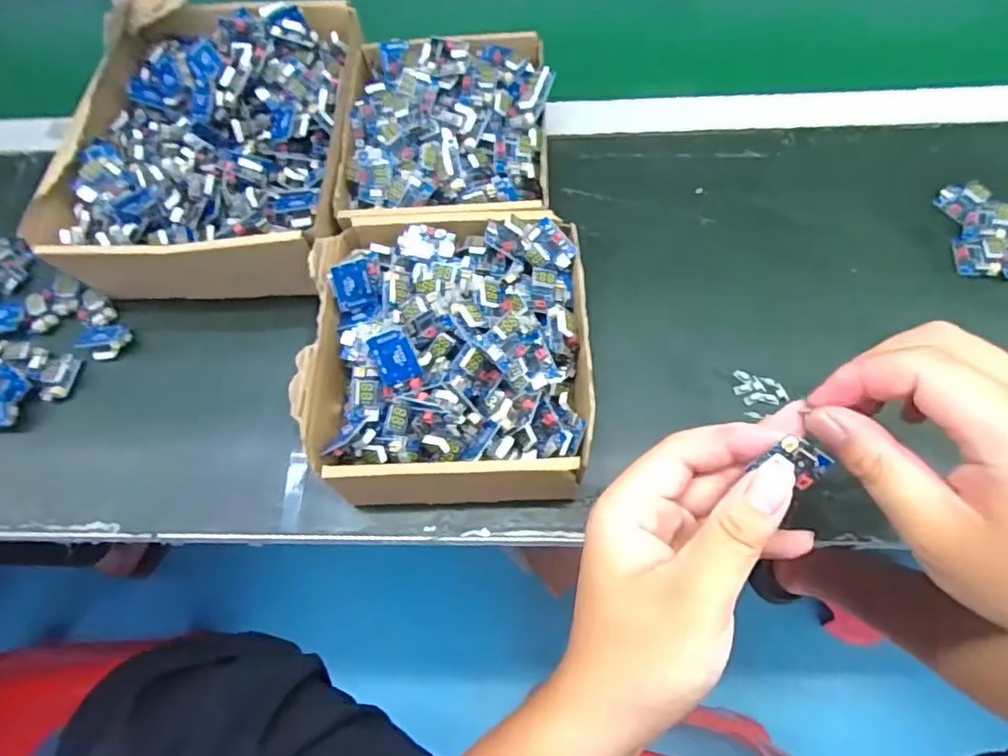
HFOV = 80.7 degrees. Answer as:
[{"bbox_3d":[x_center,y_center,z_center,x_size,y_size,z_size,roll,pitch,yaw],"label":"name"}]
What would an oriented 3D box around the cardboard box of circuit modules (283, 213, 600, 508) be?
[{"bbox_3d":[-0.030,-0.013,0.348,0.155,0.071,0.170,-2,65,3],"label":"cardboard box of circuit modules"}]

